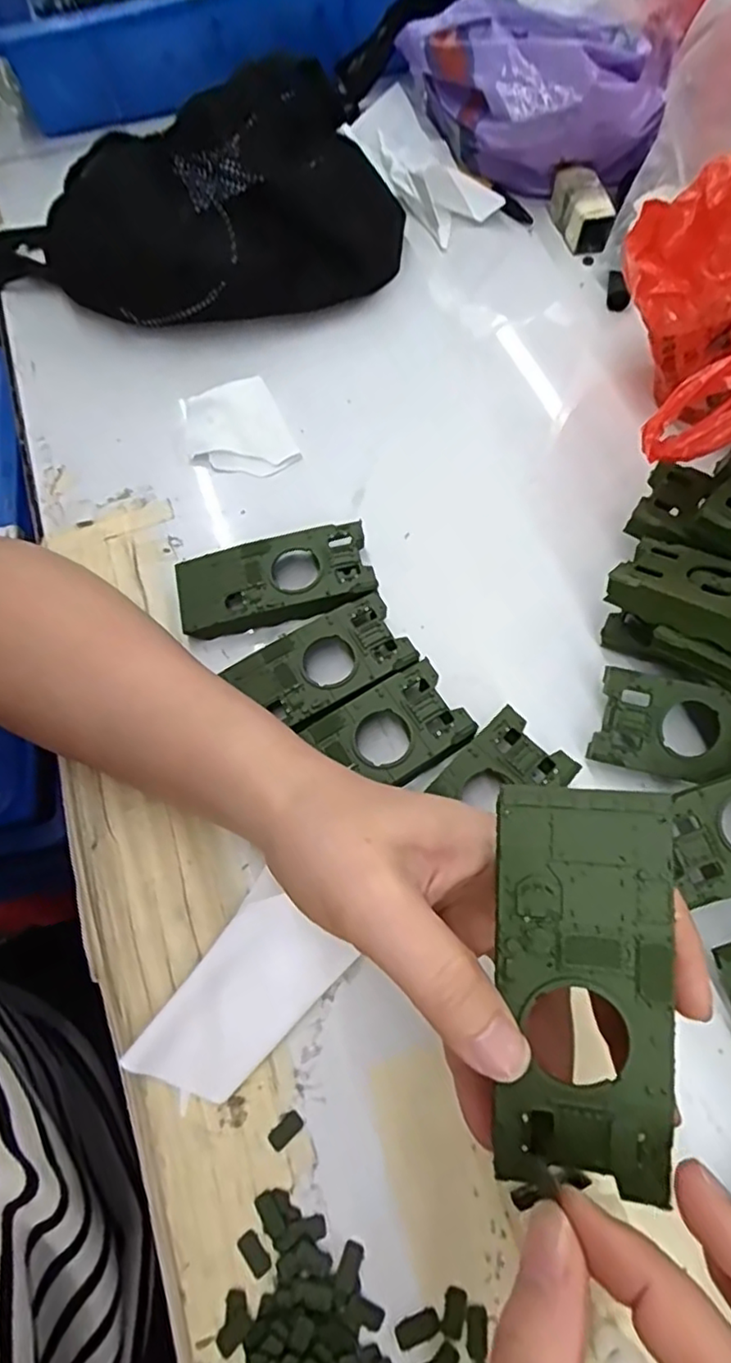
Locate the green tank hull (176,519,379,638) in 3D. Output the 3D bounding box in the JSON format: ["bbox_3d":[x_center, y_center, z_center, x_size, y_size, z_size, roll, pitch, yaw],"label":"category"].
[{"bbox_3d":[-0.049,-0.053,0.346,0.103,0.019,0.049,-12,66,-4],"label":"green tank hull"}]

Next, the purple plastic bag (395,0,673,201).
[{"bbox_3d":[0.111,-0.418,0.464,0.200,0.097,0.081,17,68,9],"label":"purple plastic bag"}]

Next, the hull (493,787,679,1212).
[{"bbox_3d":[0.059,0.081,0.169,0.046,0.011,0.102,-2,85,1],"label":"hull"}]

